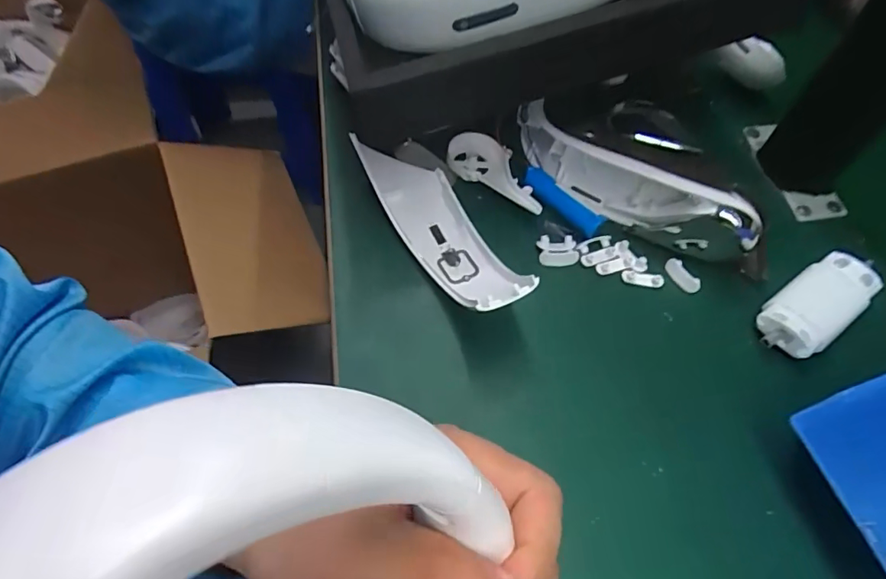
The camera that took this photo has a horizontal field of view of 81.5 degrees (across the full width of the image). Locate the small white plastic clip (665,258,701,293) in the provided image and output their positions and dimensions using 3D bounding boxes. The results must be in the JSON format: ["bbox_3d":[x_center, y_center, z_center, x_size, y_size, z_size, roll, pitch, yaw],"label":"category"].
[{"bbox_3d":[0.167,-0.010,0.357,0.015,0.004,0.027,-30,64,-17],"label":"small white plastic clip"}]

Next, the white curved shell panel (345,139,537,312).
[{"bbox_3d":[-0.002,-0.046,0.350,0.050,0.051,0.178,-27,63,-15],"label":"white curved shell panel"}]

